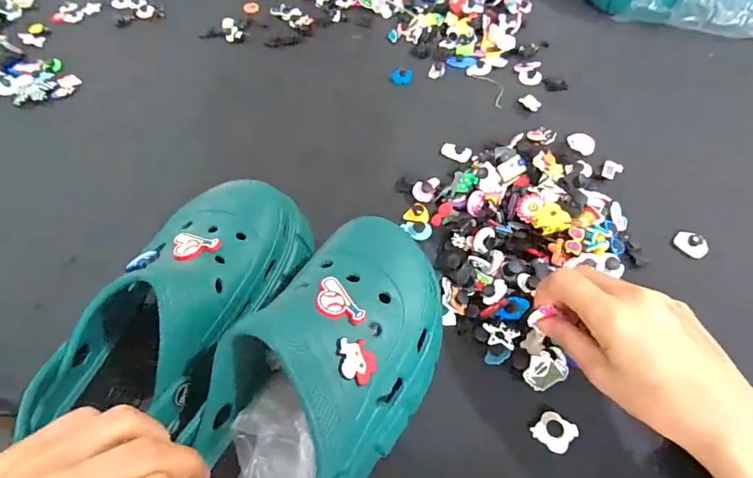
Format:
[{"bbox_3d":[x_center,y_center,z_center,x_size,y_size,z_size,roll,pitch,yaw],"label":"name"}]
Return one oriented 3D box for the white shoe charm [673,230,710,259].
[{"bbox_3d":[0.283,0.004,0.390,0.027,0.009,0.022,41,103,27],"label":"white shoe charm"}]

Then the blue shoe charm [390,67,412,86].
[{"bbox_3d":[0.031,-0.206,0.551,0.026,0.008,0.024,0,57,3],"label":"blue shoe charm"}]

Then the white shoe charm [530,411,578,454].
[{"bbox_3d":[0.127,0.136,0.308,0.024,0.005,0.025,39,66,25],"label":"white shoe charm"}]

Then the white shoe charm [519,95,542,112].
[{"bbox_3d":[0.178,-0.157,0.505,0.016,0.010,0.025,-38,62,-20],"label":"white shoe charm"}]

